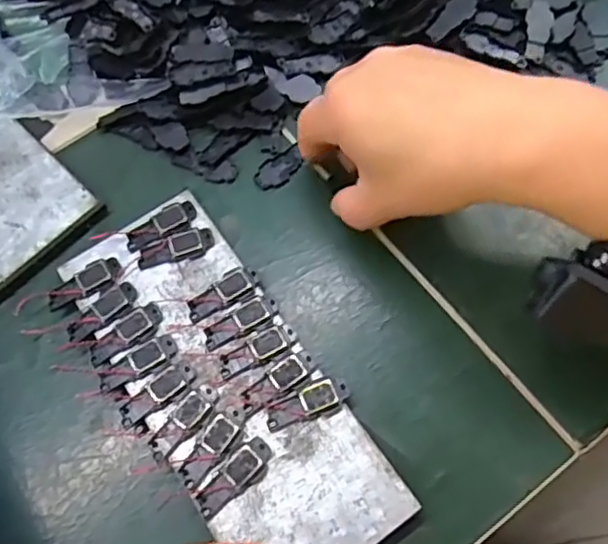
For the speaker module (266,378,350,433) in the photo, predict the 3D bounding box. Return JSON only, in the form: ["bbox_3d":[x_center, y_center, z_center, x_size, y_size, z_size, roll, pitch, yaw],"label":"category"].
[{"bbox_3d":[0.002,0.059,0.288,0.039,0.004,0.013,-22,68,-6],"label":"speaker module"}]

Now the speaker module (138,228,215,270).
[{"bbox_3d":[-0.066,-0.012,0.326,0.039,0.005,0.016,-19,68,-5],"label":"speaker module"}]

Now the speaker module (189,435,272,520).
[{"bbox_3d":[-0.030,0.090,0.277,0.039,0.004,0.014,-39,71,-12],"label":"speaker module"}]

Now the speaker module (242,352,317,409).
[{"bbox_3d":[-0.012,0.050,0.295,0.037,0.004,0.013,-31,62,-8],"label":"speaker module"}]

